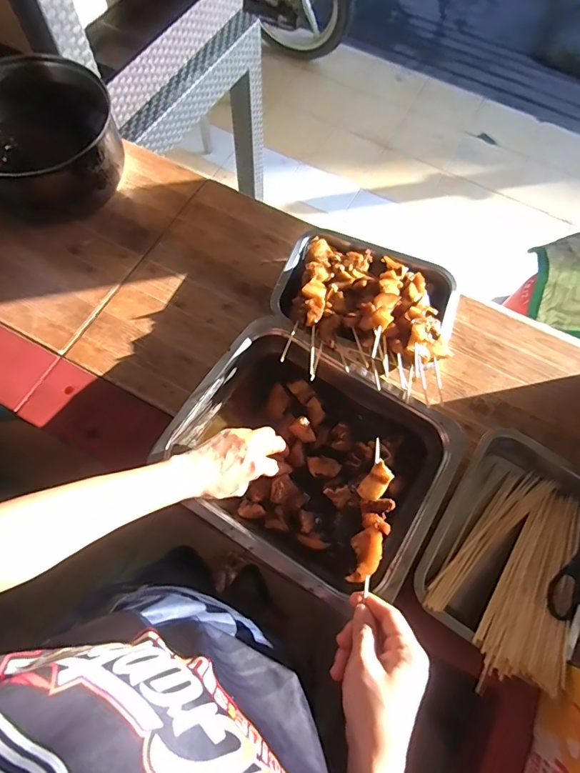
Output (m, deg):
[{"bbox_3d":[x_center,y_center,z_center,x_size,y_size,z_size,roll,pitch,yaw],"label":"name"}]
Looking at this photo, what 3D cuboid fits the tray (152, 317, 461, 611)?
[{"bbox_3d":[0.027,0.092,0.547,0.331,0.061,0.273,31,71,9],"label":"tray"}]

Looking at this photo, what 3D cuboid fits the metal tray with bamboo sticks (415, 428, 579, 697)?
[{"bbox_3d":[0.279,0.198,0.529,0.189,0.069,0.289,31,71,9],"label":"metal tray with bamboo sticks"}]

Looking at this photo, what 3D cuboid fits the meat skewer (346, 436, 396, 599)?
[{"bbox_3d":[0.088,0.130,0.443,0.033,0.021,0.145,14,64,3],"label":"meat skewer"}]

